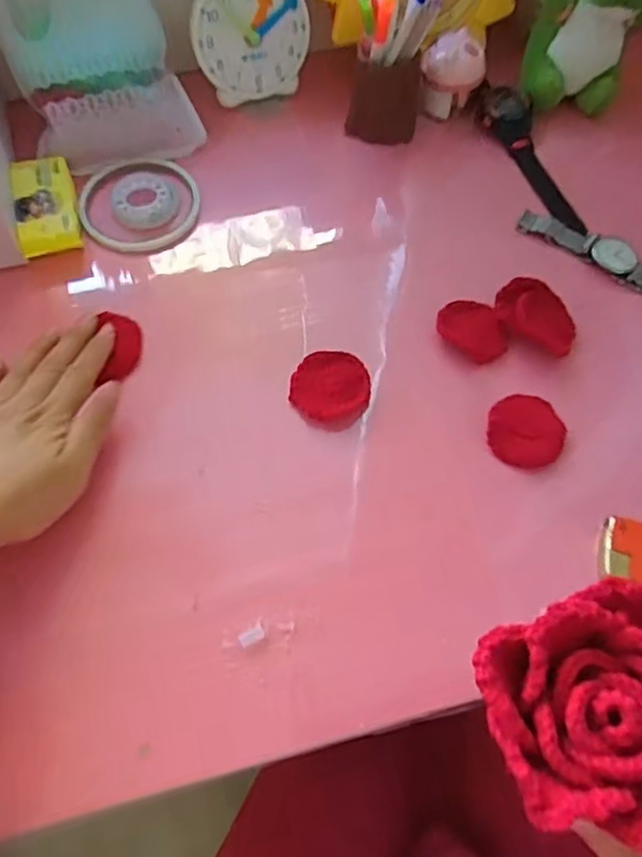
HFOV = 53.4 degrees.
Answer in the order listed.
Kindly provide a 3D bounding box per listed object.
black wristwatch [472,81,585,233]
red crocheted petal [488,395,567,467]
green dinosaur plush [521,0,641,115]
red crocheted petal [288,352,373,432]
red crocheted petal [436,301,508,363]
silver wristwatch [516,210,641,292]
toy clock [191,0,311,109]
[{"bbox_3d":[0.159,-0.217,0.502,0.047,0.026,0.157,-12,64,-6],"label":"black wristwatch"},{"bbox_3d":[0.129,0.000,0.399,0.047,0.009,0.048,0,64,0],"label":"red crocheted petal"},{"bbox_3d":[0.212,-0.313,0.492,0.091,0.108,0.072,20,65,9],"label":"green dinosaur plush"},{"bbox_3d":[0.006,-0.024,0.412,0.050,0.016,0.050,0,64,0],"label":"red crocheted petal"},{"bbox_3d":[0.101,-0.067,0.430,0.038,0.013,0.048,-23,66,-11],"label":"red crocheted petal"},{"bbox_3d":[0.198,-0.128,0.458,0.116,0.014,0.023,34,68,15],"label":"silver wristwatch"},{"bbox_3d":[-0.055,-0.309,0.499,0.088,0.093,0.028,-16,52,-8],"label":"toy clock"}]

